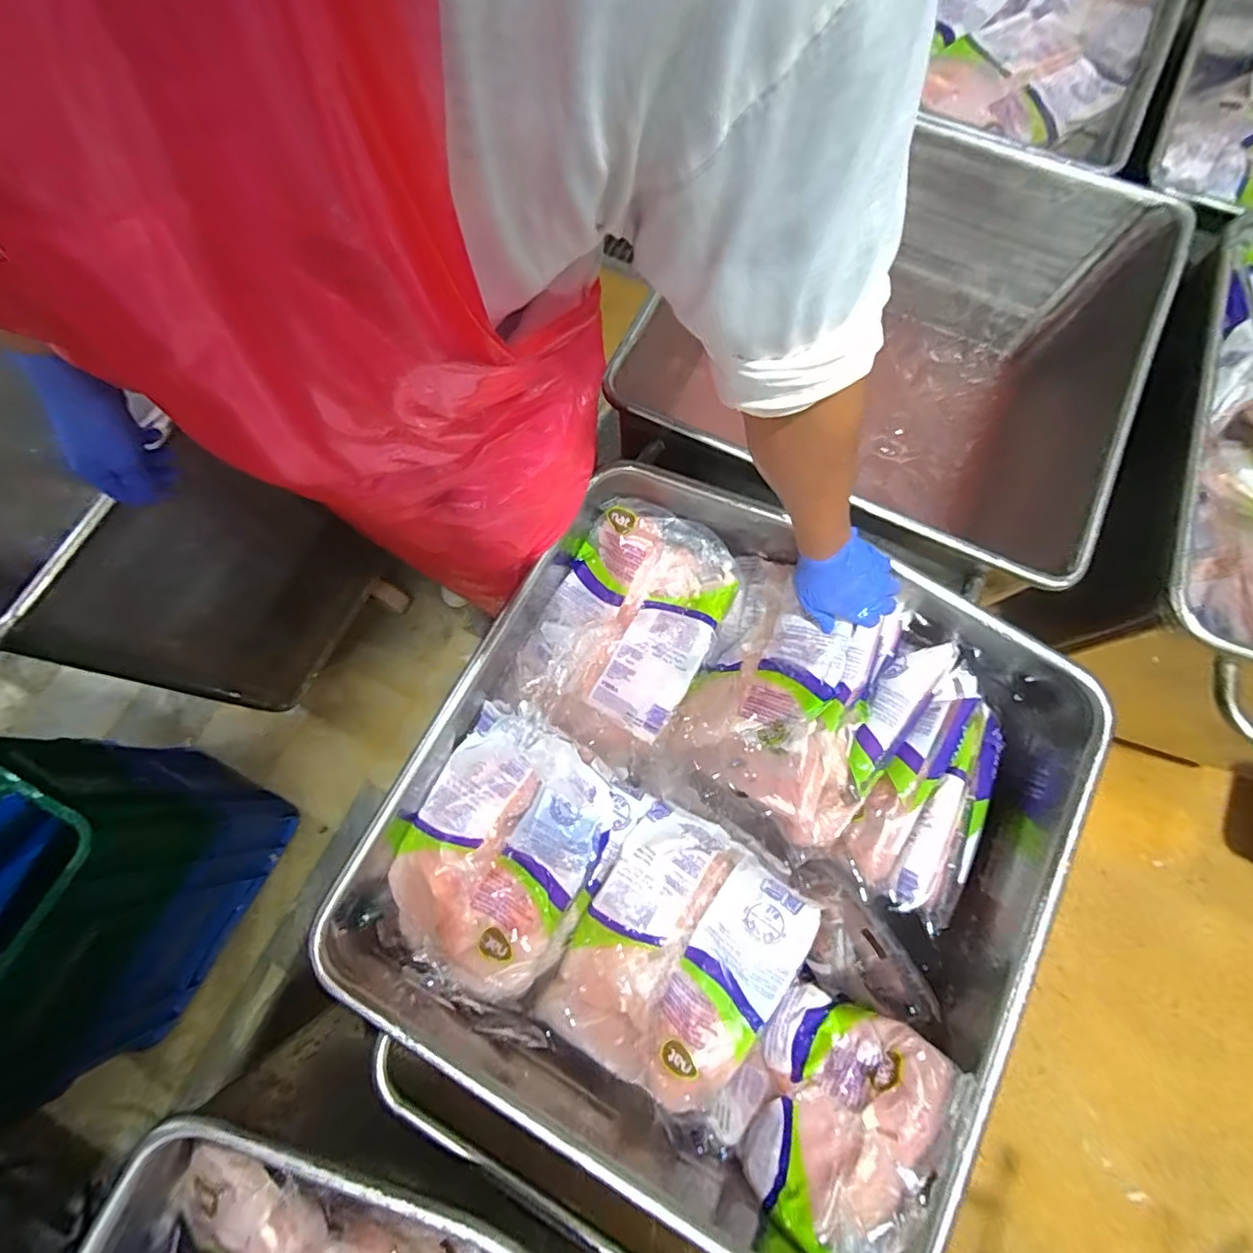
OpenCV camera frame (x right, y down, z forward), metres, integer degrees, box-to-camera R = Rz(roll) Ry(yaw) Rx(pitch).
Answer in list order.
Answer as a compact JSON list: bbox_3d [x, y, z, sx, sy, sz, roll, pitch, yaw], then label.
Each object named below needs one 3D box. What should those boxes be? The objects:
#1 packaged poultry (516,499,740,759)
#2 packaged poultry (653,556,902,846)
[{"bbox_3d":[-0.002,-0.003,0.740,0.219,0.064,0.311,25,76,7],"label":"packaged poultry"},{"bbox_3d":[0.204,0.084,0.701,0.224,0.109,0.303,26,76,7],"label":"packaged poultry"}]

